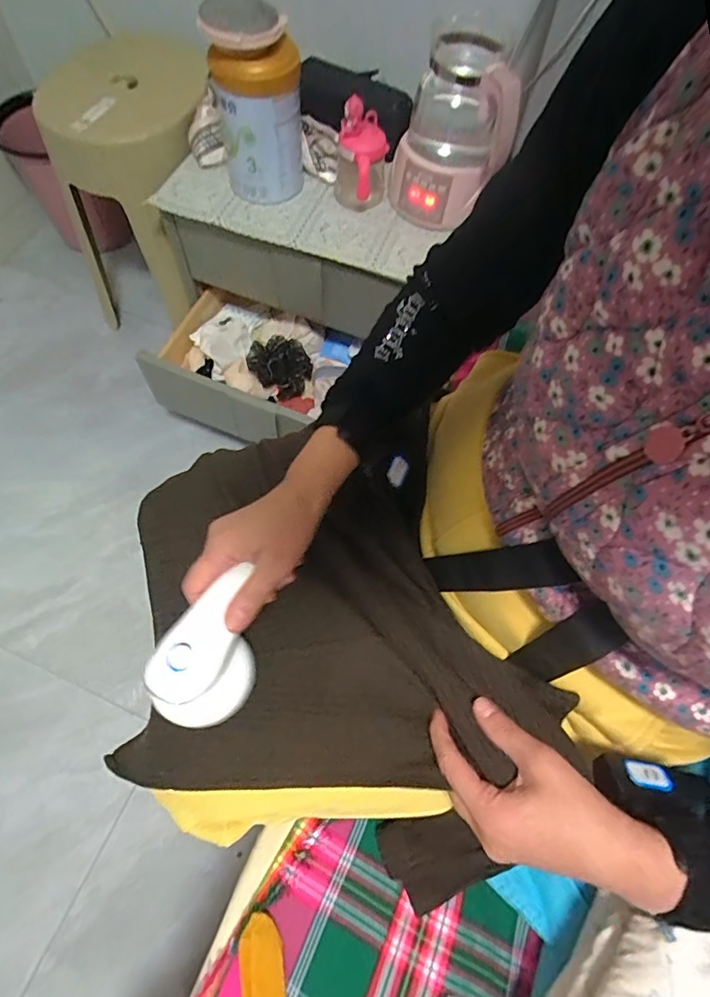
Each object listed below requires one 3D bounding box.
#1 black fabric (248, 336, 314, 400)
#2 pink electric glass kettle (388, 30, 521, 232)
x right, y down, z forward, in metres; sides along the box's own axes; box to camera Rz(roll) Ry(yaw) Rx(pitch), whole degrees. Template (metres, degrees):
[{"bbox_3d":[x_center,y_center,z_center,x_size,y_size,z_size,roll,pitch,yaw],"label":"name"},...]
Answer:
[{"bbox_3d":[-0.150,-0.263,1.009,0.114,0.076,0.113,1,65,-3],"label":"black fabric"},{"bbox_3d":[0.141,-0.548,0.766,0.151,0.213,0.132,-14,67,-9],"label":"pink electric glass kettle"}]

